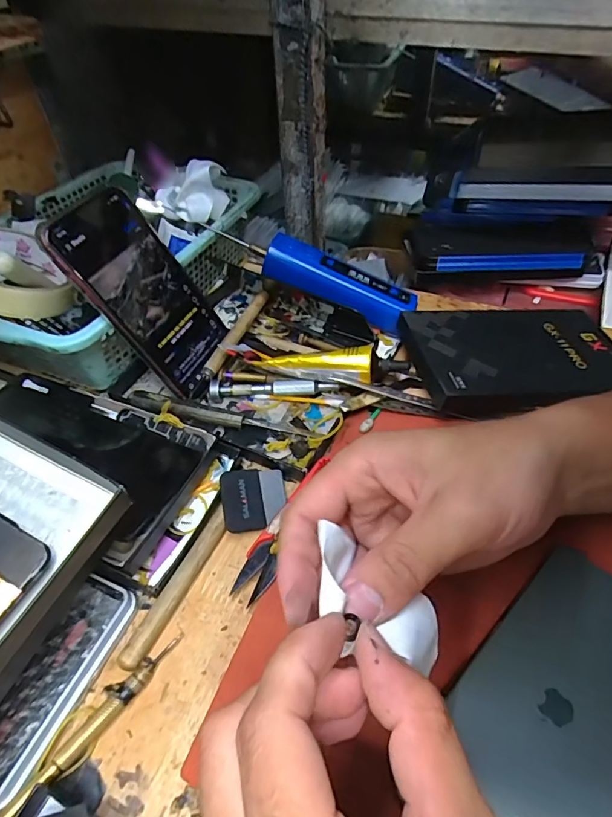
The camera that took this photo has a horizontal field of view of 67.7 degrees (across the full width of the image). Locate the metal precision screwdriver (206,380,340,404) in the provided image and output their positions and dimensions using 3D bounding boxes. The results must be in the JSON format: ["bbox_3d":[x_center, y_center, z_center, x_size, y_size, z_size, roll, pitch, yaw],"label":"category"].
[{"bbox_3d":[-0.025,-0.017,0.343,0.096,0.015,0.014,-2,49,0],"label":"metal precision screwdriver"}]

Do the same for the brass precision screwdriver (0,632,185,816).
[{"bbox_3d":[-0.103,0.148,0.214,0.015,0.015,0.105,31,56,25],"label":"brass precision screwdriver"}]

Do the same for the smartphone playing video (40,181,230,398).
[{"bbox_3d":[-0.110,-0.081,0.319,0.005,0.136,0.073,-4,44,42],"label":"smartphone playing video"}]

